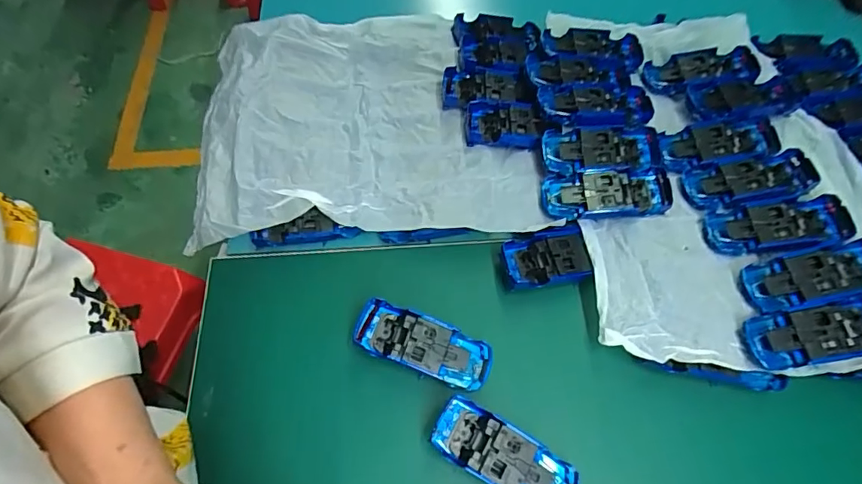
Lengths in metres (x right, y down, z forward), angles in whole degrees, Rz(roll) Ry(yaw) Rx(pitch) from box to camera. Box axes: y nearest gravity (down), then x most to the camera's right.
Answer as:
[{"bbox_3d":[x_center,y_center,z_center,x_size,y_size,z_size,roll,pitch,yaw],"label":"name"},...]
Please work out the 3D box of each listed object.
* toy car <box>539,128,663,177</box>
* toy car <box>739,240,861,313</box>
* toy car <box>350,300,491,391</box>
[{"bbox_3d":[0.192,-0.100,0.540,0.135,0.027,0.056,-7,64,-5],"label":"toy car"},{"bbox_3d":[0.386,0.034,0.486,0.138,0.025,0.054,-9,64,-4],"label":"toy car"},{"bbox_3d":[-0.008,0.104,0.474,0.128,0.049,0.051,18,65,7],"label":"toy car"}]

